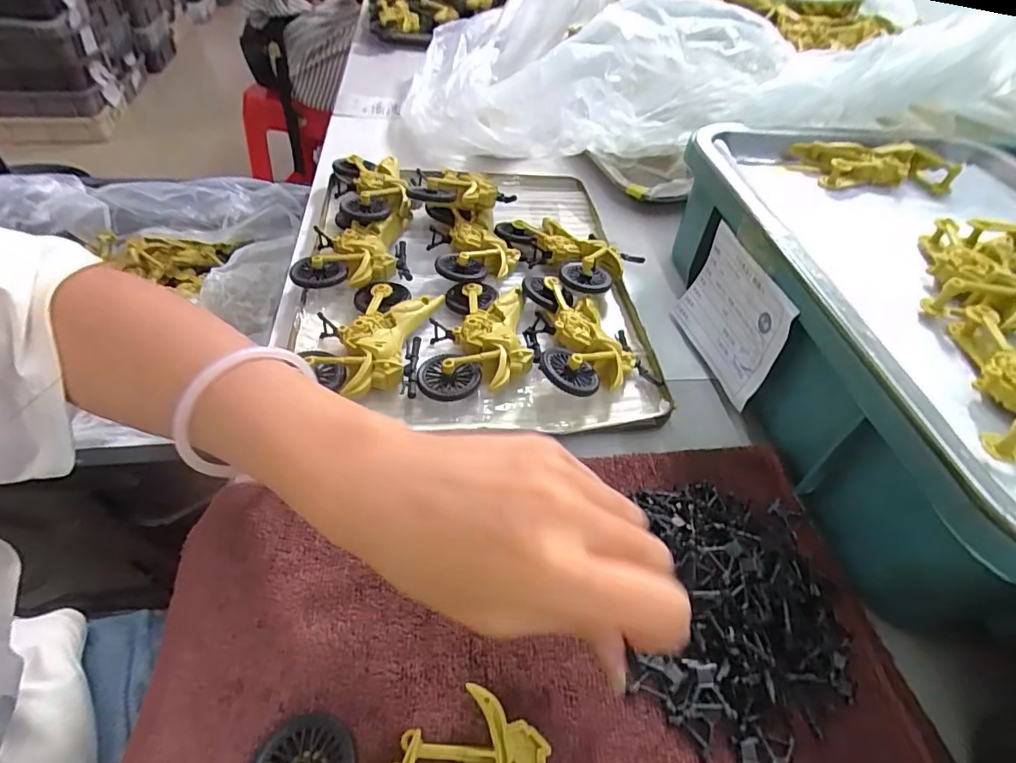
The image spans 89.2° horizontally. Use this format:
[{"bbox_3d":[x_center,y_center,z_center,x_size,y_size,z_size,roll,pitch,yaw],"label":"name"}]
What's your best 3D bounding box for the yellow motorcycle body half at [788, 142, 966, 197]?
[{"bbox_3d":[0.268,-0.157,0.375,0.113,0.020,0.047,8,48,4],"label":"yellow motorcycle body half"}]

